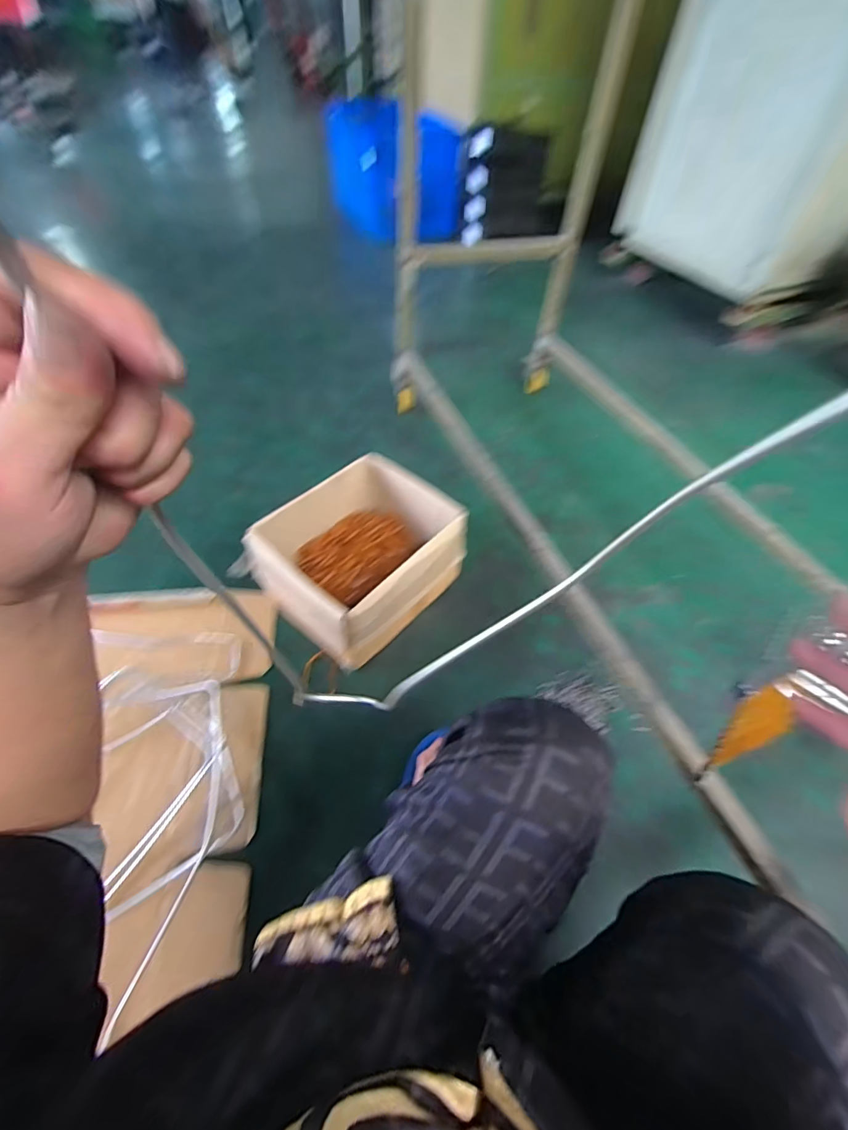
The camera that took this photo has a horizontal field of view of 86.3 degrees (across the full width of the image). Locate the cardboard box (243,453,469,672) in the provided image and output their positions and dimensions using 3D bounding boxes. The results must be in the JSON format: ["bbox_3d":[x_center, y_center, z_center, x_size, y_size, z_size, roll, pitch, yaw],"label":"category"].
[{"bbox_3d":[-0.116,-0.018,0.872,0.269,0.169,0.327,36,58,23],"label":"cardboard box"}]

